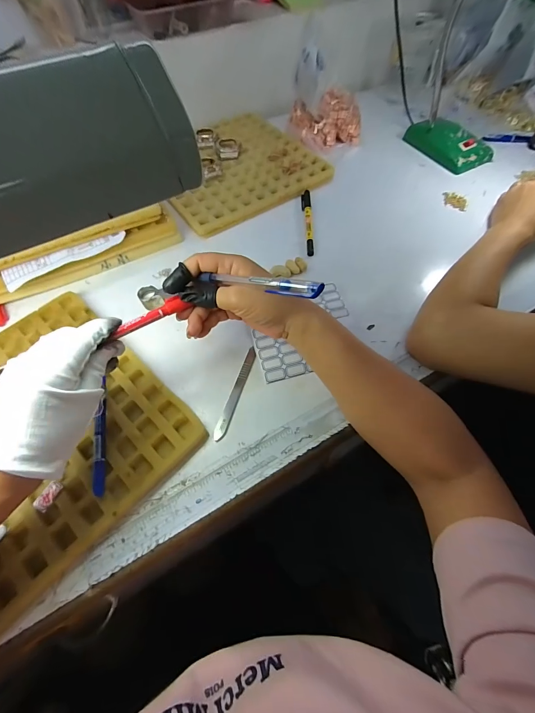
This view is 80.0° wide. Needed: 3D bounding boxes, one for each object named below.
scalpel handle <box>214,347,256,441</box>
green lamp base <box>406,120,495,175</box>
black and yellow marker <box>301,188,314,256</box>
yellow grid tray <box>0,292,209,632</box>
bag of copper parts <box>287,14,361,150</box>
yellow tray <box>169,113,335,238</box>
[{"bbox_3d":[-0.033,0.037,0.345,0.012,0.004,0.110,15,61,10],"label":"scalpel handle"},{"bbox_3d":[0.328,-0.389,0.574,0.082,0.031,0.135,-28,63,-15],"label":"green lamp base"},{"bbox_3d":[0.062,-0.208,0.486,0.015,0.009,0.143,0,59,1],"label":"black and yellow marker"},{"bbox_3d":[-0.236,0.078,0.316,0.256,0.021,0.257,39,67,21],"label":"yellow grid tray"},{"bbox_3d":[0.107,-0.453,0.538,0.123,0.146,0.085,-5,59,-2],"label":"bag of copper parts"},{"bbox_3d":[-0.061,-0.329,0.541,0.258,0.026,0.251,-32,64,-17],"label":"yellow tray"}]

